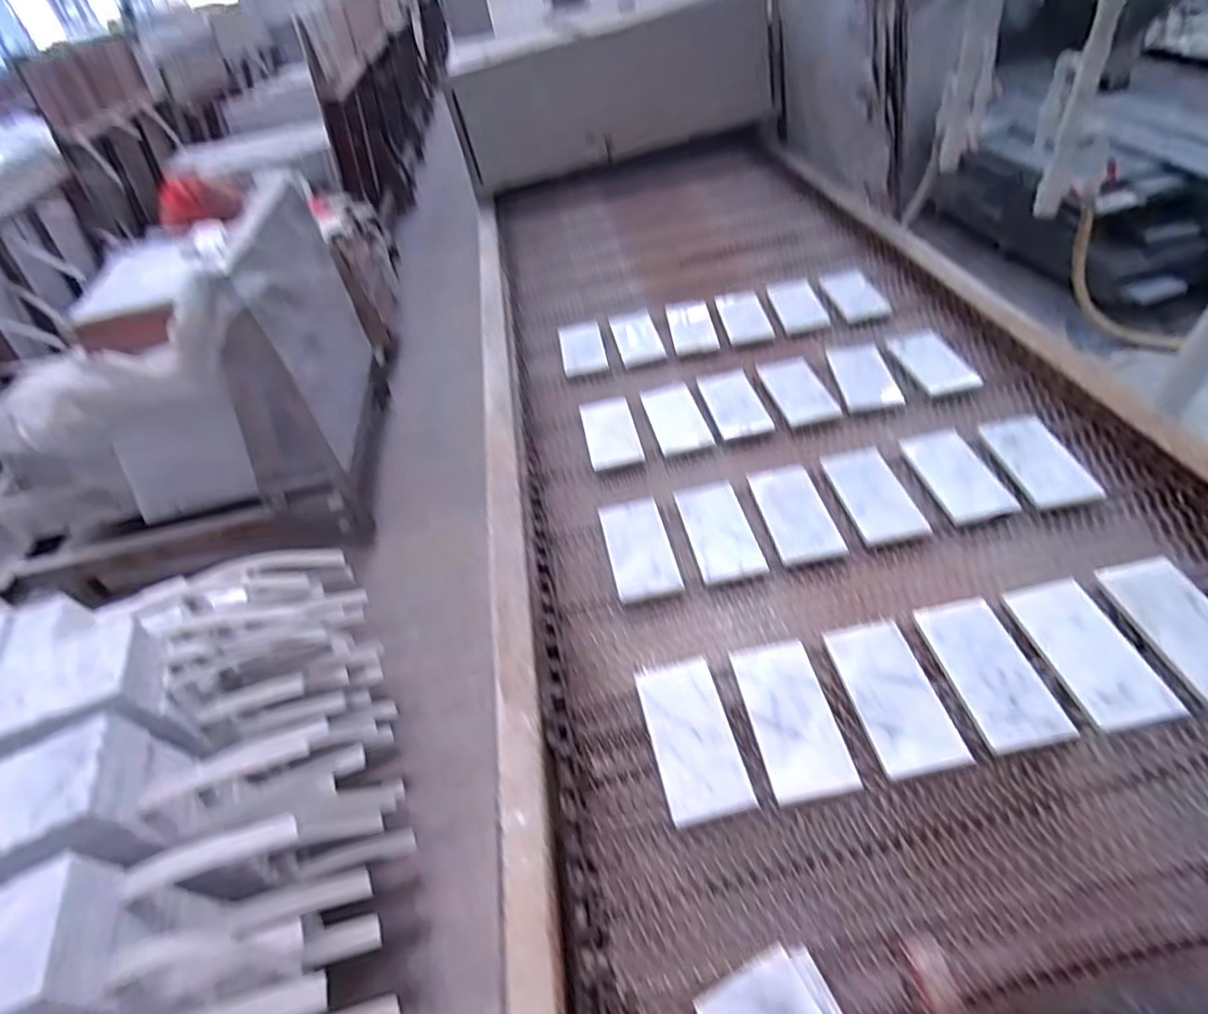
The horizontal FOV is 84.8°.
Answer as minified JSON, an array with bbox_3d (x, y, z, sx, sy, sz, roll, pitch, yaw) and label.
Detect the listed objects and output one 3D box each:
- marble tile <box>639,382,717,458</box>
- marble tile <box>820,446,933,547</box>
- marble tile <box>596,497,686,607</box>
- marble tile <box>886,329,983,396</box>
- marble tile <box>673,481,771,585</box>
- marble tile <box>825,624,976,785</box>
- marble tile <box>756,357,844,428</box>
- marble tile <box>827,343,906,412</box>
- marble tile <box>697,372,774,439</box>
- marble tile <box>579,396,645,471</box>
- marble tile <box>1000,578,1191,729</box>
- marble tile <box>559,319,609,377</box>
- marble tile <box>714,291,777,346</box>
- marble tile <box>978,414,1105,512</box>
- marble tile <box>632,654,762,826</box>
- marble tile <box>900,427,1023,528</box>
[{"bbox_3d":[0.113,-0.145,1.048,0.082,0.006,0.178,-15,37,0],"label":"marble tile"},{"bbox_3d":[0.350,-0.019,0.859,0.085,0.009,0.162,-5,43,0],"label":"marble tile"},{"bbox_3d":[0.045,0.050,0.839,0.078,0.010,0.168,-10,42,-4],"label":"marble tile"},{"bbox_3d":[0.529,-0.235,1.068,0.088,0.014,0.170,-12,37,5],"label":"marble tile"},{"bbox_3d":[0.147,0.028,0.852,0.079,0.012,0.161,-15,37,1],"label":"marble tile"},{"bbox_3d":[0.286,0.186,0.660,0.078,0.014,0.156,-13,37,3],"label":"marble tile"},{"bbox_3d":[0.309,-0.188,1.060,0.087,0.012,0.172,-14,37,2],"label":"marble tile"},{"bbox_3d":[0.414,-0.215,1.062,0.082,0.019,0.172,-1,41,7],"label":"marble tile"},{"bbox_3d":[0.207,-0.170,1.060,0.084,0.006,0.170,-14,37,2],"label":"marble tile"},{"bbox_3d":[0.011,-0.118,1.038,0.078,0.012,0.160,-15,37,1],"label":"marble tile"},{"bbox_3d":[0.484,0.141,0.660,0.083,0.009,0.159,-9,44,-2],"label":"marble tile"},{"bbox_3d":[-0.041,-0.307,1.256,0.079,0.016,0.168,-14,37,2],"label":"marble tile"},{"bbox_3d":[0.267,-0.370,1.270,0.084,0.005,0.188,-11,37,6],"label":"marble tile"},{"bbox_3d":[0.570,-0.067,0.872,0.098,0.013,0.186,-3,40,-3],"label":"marble tile"},{"bbox_3d":[0.086,0.223,0.656,0.077,0.013,0.163,-16,37,-1],"label":"marble tile"},{"bbox_3d":[0.459,-0.045,0.861,0.083,0.011,0.159,-9,46,0],"label":"marble tile"}]

